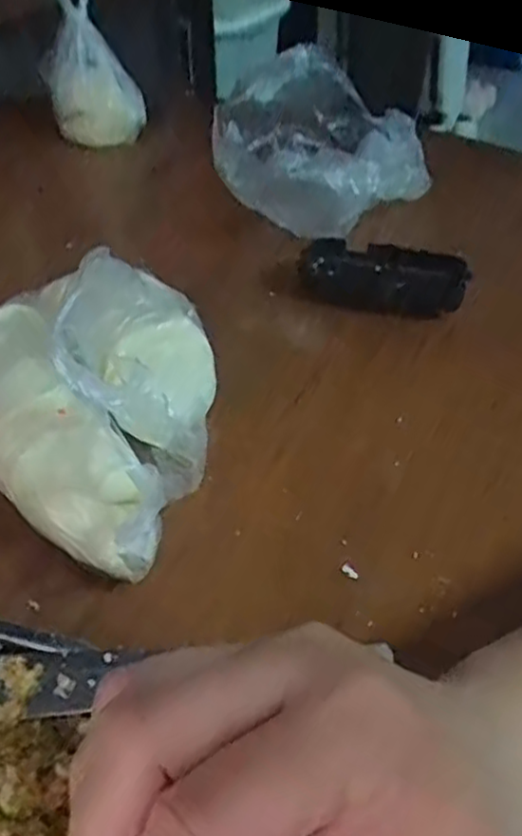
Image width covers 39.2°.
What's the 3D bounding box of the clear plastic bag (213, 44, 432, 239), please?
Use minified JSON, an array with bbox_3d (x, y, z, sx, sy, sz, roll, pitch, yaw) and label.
[{"bbox_3d":[0.043,-0.199,0.553,0.135,0.105,0.111,30,49,30],"label":"clear plastic bag"}]

